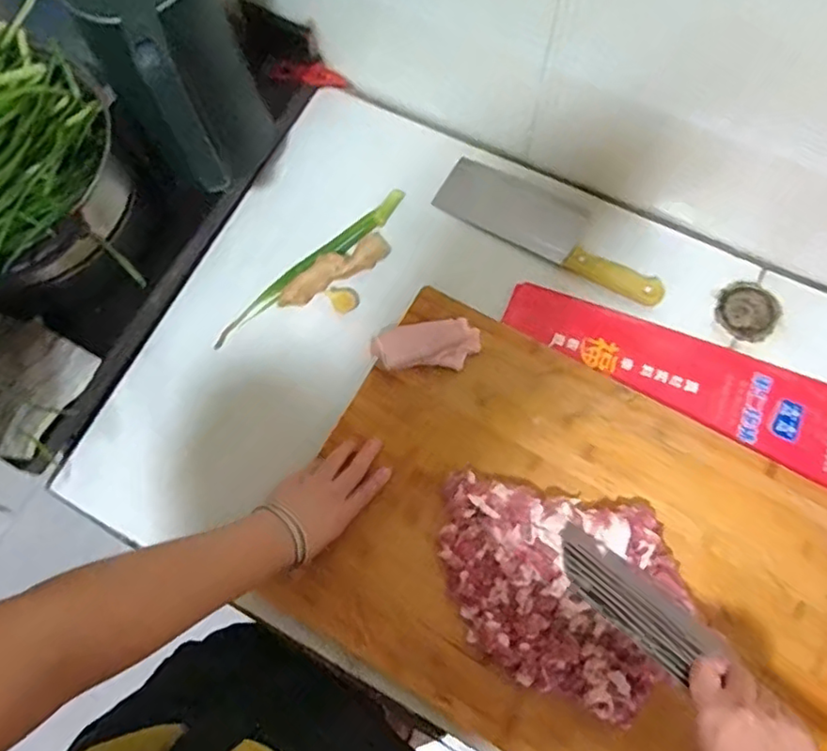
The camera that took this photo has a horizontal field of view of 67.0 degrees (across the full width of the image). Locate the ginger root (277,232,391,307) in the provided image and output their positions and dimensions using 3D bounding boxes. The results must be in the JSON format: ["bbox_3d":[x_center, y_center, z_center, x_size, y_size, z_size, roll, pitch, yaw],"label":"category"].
[{"bbox_3d":[-0.092,-0.122,0.724,0.141,0.022,0.037,-29,72,-9],"label":"ginger root"}]

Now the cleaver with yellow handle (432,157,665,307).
[{"bbox_3d":[0.165,-0.175,0.730,0.279,0.021,0.079,29,73,11],"label":"cleaver with yellow handle"}]

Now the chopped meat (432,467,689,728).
[{"bbox_3d":[0.132,0.202,0.579,0.216,0.033,0.187,8,70,4],"label":"chopped meat"}]

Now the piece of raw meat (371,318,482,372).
[{"bbox_3d":[0.015,-0.030,0.663,0.114,0.033,0.044,-11,73,0],"label":"piece of raw meat"}]

